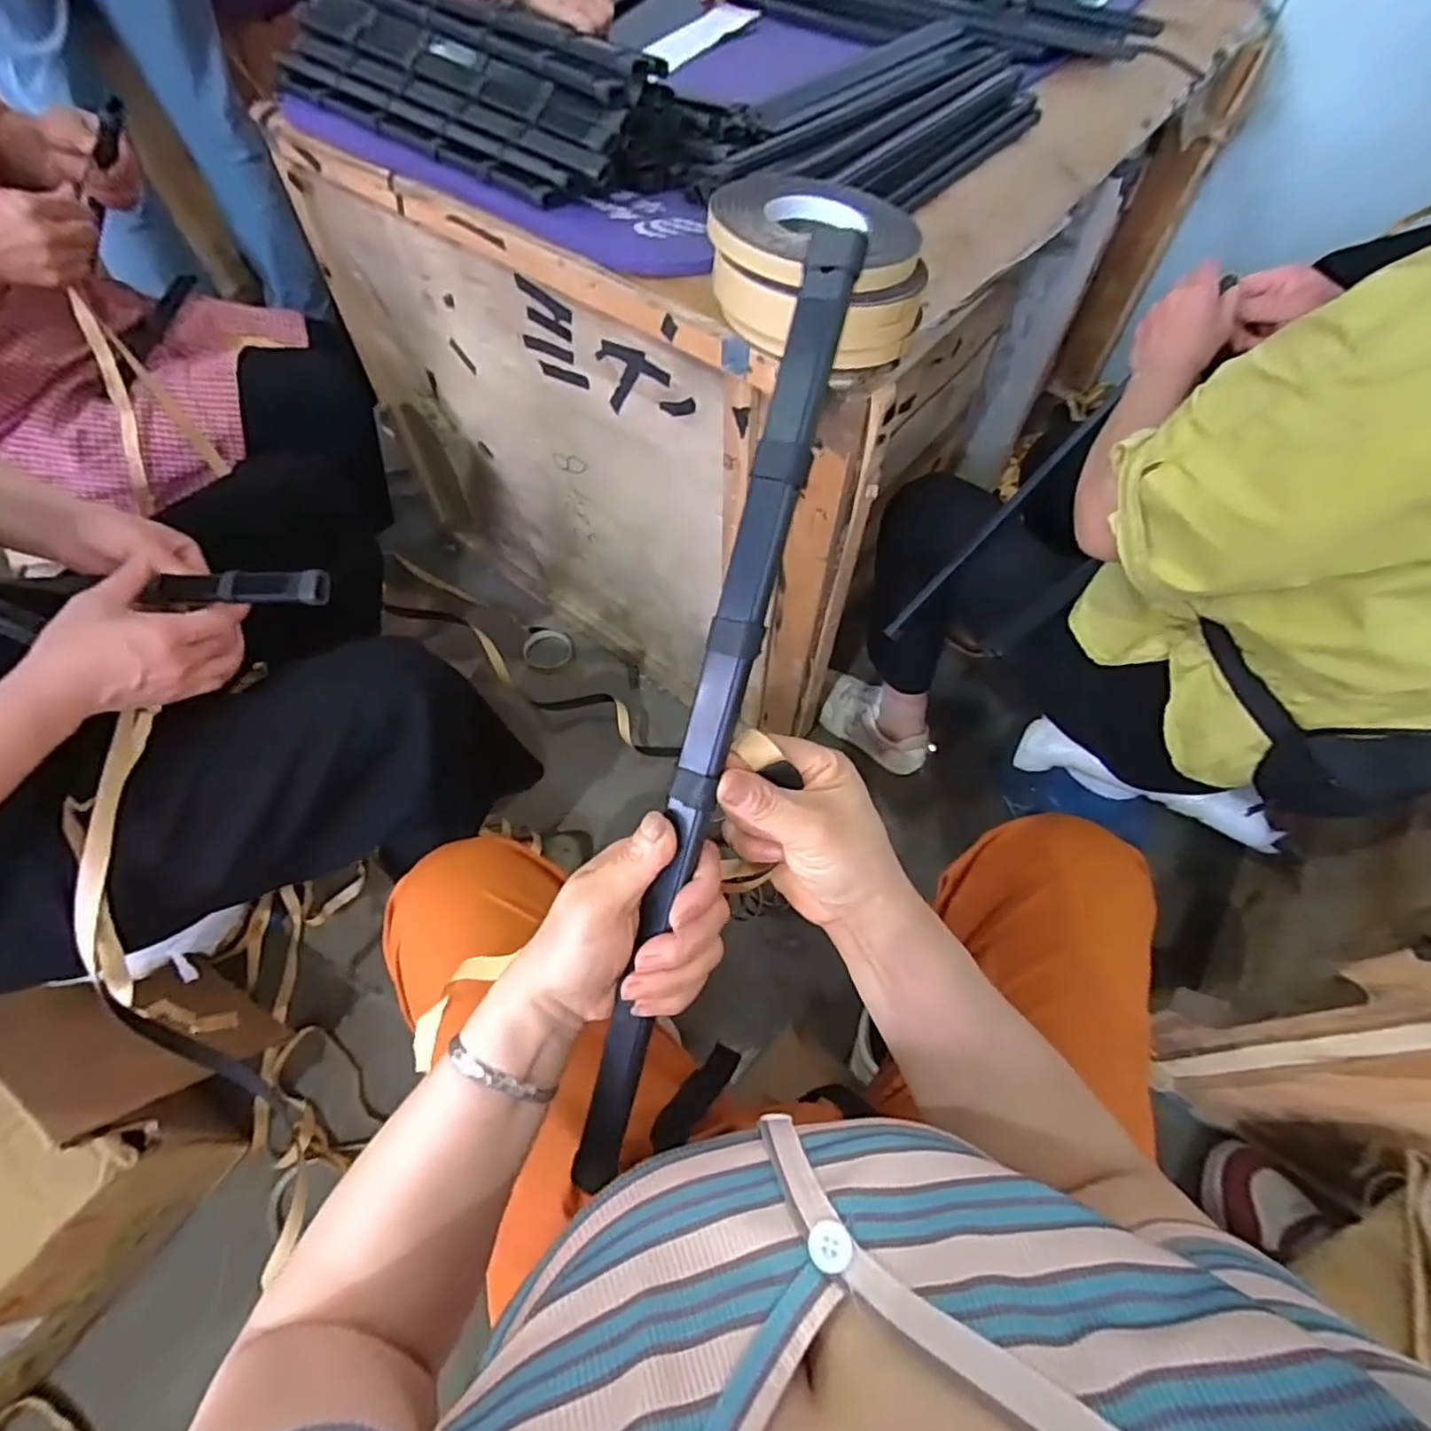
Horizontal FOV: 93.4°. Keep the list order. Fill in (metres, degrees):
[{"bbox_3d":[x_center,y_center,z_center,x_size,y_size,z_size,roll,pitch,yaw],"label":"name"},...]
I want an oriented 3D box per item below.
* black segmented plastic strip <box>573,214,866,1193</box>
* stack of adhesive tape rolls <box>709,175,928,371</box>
[{"bbox_3d":[-0.007,0.022,0.301,0.024,0.010,0.440,16,101,8],"label":"black segmented plastic strip"},{"bbox_3d":[0.080,-0.351,0.529,0.154,0.066,0.172,-21,61,-14],"label":"stack of adhesive tape rolls"}]

